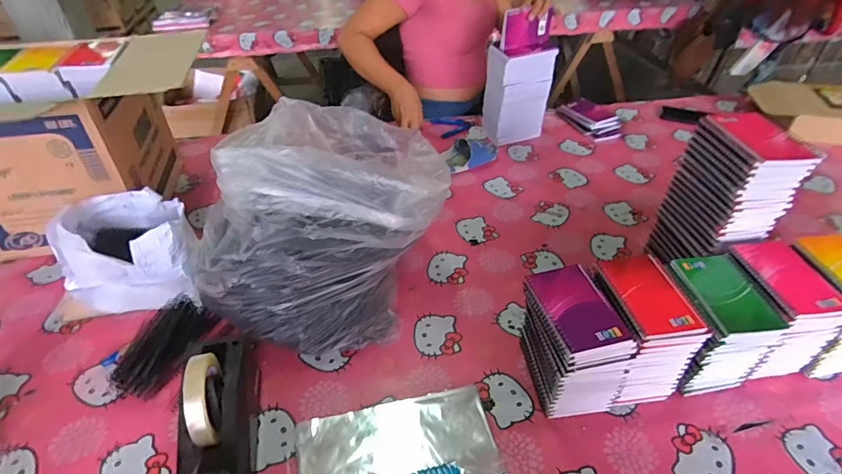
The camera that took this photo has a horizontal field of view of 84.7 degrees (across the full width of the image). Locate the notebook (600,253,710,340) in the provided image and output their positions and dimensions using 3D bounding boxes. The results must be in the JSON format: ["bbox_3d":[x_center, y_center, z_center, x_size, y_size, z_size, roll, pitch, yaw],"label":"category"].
[{"bbox_3d":[0.294,0.069,0.592,0.091,0.008,0.128,-6,42,-7],"label":"notebook"}]

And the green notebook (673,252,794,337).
[{"bbox_3d":[0.403,0.071,0.605,0.100,0.014,0.127,-4,42,-5],"label":"green notebook"}]

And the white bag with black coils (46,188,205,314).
[{"bbox_3d":[-0.503,0.026,0.810,0.209,0.158,0.153,-4,41,-4],"label":"white bag with black coils"}]

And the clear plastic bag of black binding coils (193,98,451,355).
[{"bbox_3d":[-0.133,-0.038,0.752,0.336,0.263,0.399,6,42,7],"label":"clear plastic bag of black binding coils"}]

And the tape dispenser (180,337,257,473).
[{"bbox_3d":[-0.250,0.220,0.562,0.070,0.132,0.204,-7,42,-8],"label":"tape dispenser"}]

